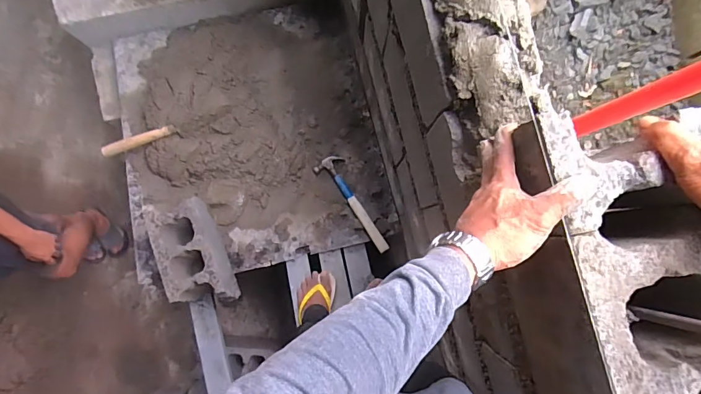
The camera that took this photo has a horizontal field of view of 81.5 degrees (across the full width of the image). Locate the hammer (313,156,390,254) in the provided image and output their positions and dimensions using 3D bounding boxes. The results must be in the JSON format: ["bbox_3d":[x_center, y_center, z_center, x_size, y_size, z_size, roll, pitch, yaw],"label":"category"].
[{"bbox_3d":[0.011,0.021,1.414,0.105,0.029,0.395,-32,71,-4],"label":"hammer"}]

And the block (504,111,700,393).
[{"bbox_3d":[0.293,0.148,0.443,0.155,0.214,0.464,-16,89,-3],"label":"block"}]

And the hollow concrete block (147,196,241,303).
[{"bbox_3d":[-0.489,0.186,1.306,0.180,0.231,0.329,-21,85,-3],"label":"hollow concrete block"}]

